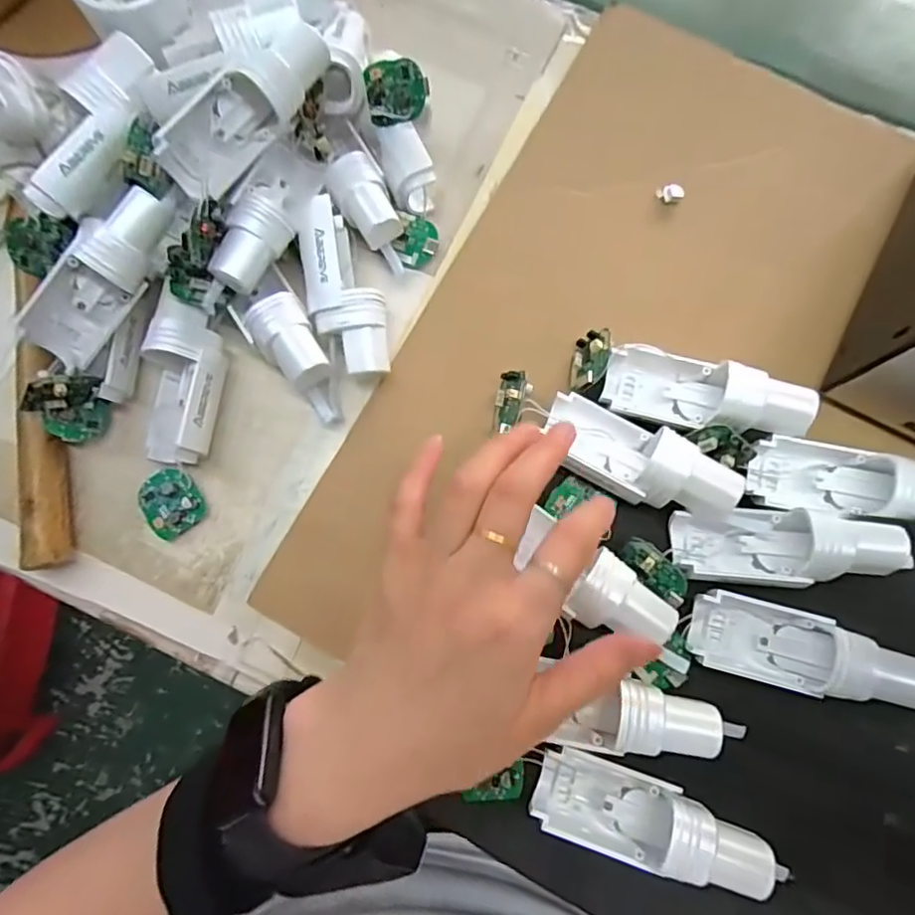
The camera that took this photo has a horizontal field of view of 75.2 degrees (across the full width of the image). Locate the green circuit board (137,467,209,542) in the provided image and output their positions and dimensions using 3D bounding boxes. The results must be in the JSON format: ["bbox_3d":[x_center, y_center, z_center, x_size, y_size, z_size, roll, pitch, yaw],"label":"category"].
[{"bbox_3d":[-0.148,0.023,0.307,0.029,0.008,0.033,-38,81,-8],"label":"green circuit board"}]

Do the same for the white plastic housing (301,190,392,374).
[{"bbox_3d":[-0.060,-0.087,0.314,0.036,0.032,0.090,-19,89,-4],"label":"white plastic housing"}]

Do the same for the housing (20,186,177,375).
[{"bbox_3d":[-0.167,-0.083,0.280,0.089,0.036,0.032,-45,78,19],"label":"housing"}]

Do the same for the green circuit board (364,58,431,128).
[{"bbox_3d":[-0.032,-0.191,0.310,0.033,0.006,0.028,-1,114,17],"label":"green circuit board"}]

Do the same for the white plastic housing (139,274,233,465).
[{"bbox_3d":[-0.140,-0.039,0.300,0.036,0.026,0.083,3,93,2],"label":"white plastic housing"}]

